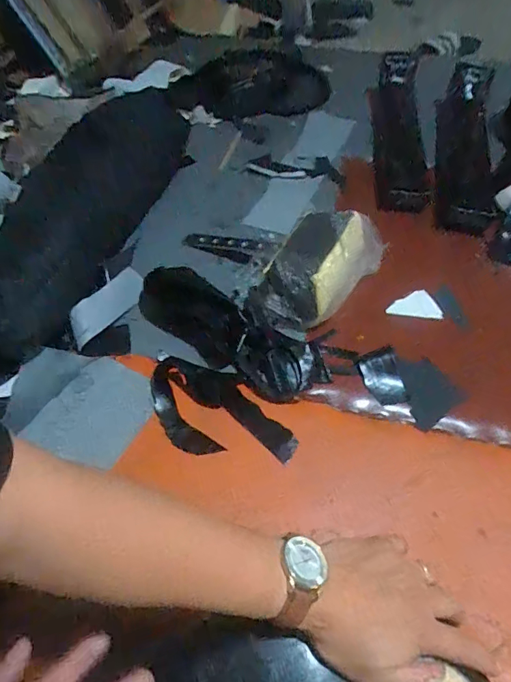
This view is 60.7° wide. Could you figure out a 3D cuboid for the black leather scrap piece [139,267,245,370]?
[{"bbox_3d":[-0.101,-0.046,0.694,0.208,0.015,0.103,38,87,23],"label":"black leather scrap piece"}]

